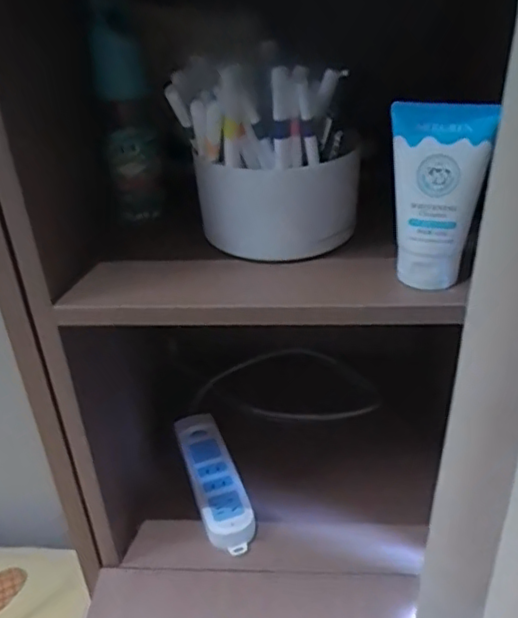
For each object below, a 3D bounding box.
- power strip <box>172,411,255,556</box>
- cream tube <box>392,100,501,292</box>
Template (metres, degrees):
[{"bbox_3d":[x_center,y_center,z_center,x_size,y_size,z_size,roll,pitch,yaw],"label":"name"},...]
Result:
[{"bbox_3d":[-0.052,0.203,0.725,0.058,0.039,0.219,-14,33,-13],"label":"power strip"},{"bbox_3d":[0.135,-0.083,0.465,0.067,0.130,0.039,6,33,16],"label":"cream tube"}]

